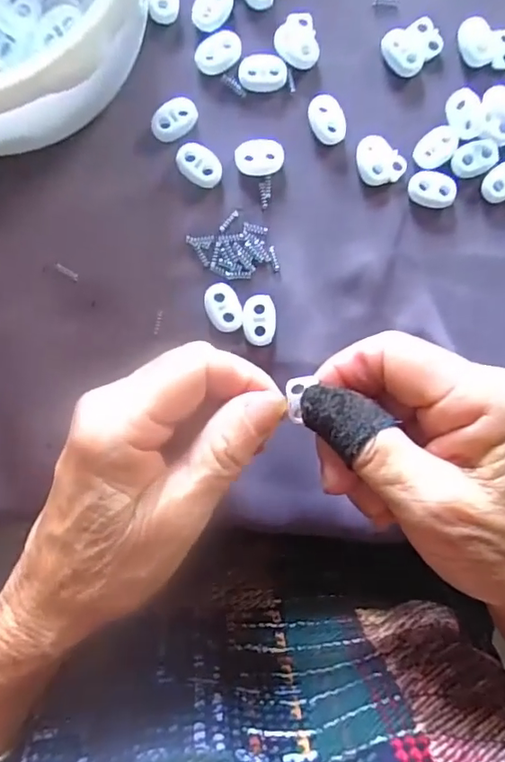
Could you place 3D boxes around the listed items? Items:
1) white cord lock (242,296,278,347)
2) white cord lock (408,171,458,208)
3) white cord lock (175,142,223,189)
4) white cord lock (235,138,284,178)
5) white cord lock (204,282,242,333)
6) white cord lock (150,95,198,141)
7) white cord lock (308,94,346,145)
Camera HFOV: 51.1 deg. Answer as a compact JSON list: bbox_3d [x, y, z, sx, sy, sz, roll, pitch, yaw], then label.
[{"bbox_3d":[0.003,-0.028,0.245,0.015,0.004,0.023,2,91,-4],"label":"white cord lock"},{"bbox_3d":[0.086,-0.091,0.251,0.022,0.005,0.015,10,90,-4],"label":"white cord lock"},{"bbox_3d":[-0.024,-0.100,0.246,0.022,0.006,0.017,37,88,-4],"label":"white cord lock"},{"bbox_3d":[0.003,-0.105,0.248,0.022,0.004,0.016,-6,91,-4],"label":"white cord lock"},{"bbox_3d":[-0.014,-0.034,0.245,0.015,0.004,0.023,-22,92,-3],"label":"white cord lock"},{"bbox_3d":[-0.036,-0.121,0.244,0.023,0.006,0.015,-32,93,-3],"label":"white cord lock"},{"bbox_3d":[0.035,-0.123,0.249,0.015,0.004,0.022,-20,92,-3],"label":"white cord lock"}]

